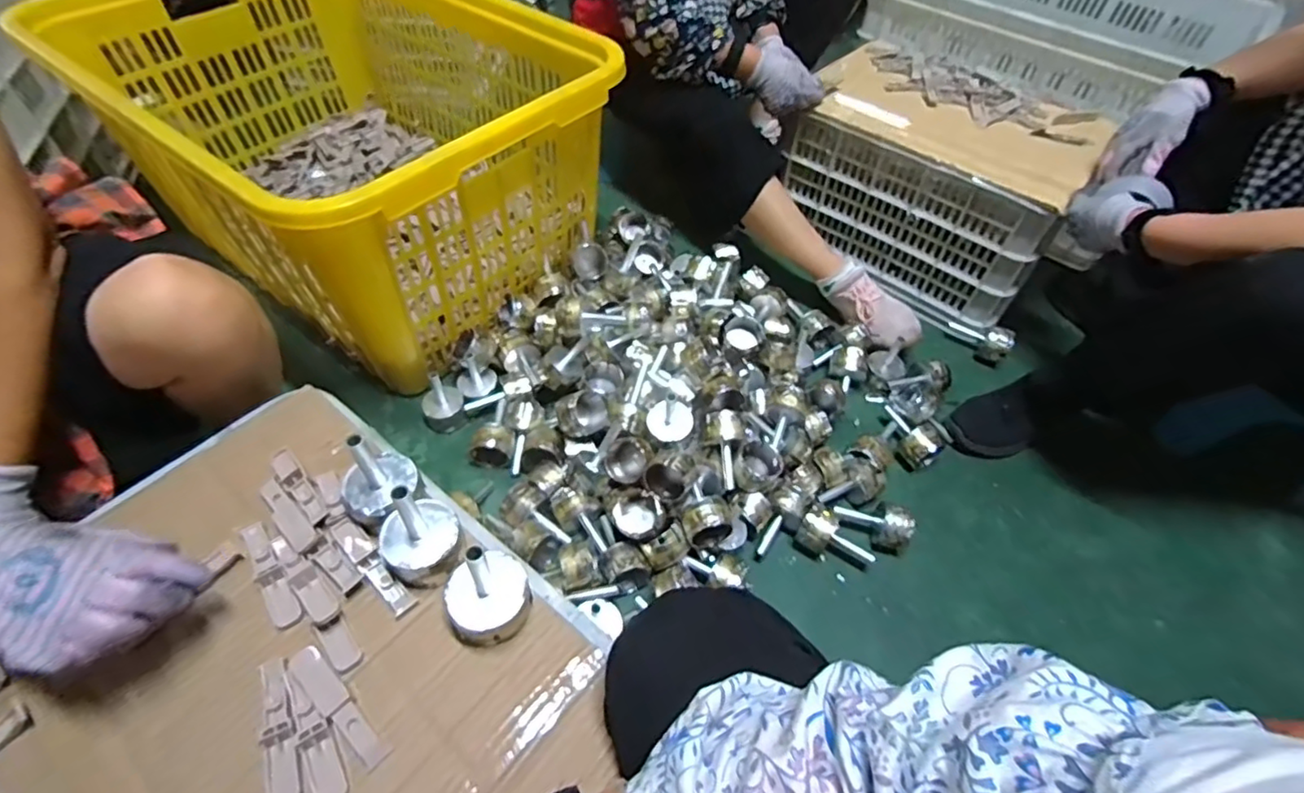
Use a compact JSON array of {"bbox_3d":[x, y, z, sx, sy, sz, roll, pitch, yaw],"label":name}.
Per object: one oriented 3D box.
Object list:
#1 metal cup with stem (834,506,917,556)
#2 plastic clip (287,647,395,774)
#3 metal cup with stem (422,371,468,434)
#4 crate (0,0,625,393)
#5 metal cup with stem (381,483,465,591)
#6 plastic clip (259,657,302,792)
[{"bbox_3d":[0.321,0.187,0.853,0.106,0.060,0.046,15,53,8],"label":"metal cup with stem"},{"bbox_3d":[-0.229,0.225,0.437,0.103,0.008,0.021,36,59,22],"label":"plastic clip"},{"bbox_3d":[-0.328,0.009,0.935,0.063,0.095,0.055,-14,54,-13],"label":"metal cup with stem"},{"bbox_3d":[-0.531,-0.466,1.043,0.856,0.356,0.592,33,58,20],"label":"crate"},{"bbox_3d":[-0.187,0.109,0.477,0.061,0.099,0.056,2,52,-2],"label":"metal cup with stem"},{"bbox_3d":[-0.266,0.239,0.427,0.022,0.009,0.097,-20,56,-18],"label":"plastic clip"}]

